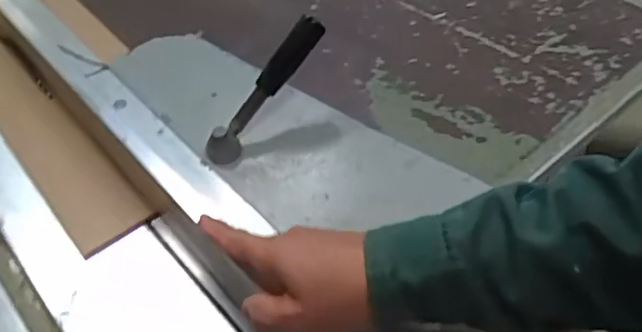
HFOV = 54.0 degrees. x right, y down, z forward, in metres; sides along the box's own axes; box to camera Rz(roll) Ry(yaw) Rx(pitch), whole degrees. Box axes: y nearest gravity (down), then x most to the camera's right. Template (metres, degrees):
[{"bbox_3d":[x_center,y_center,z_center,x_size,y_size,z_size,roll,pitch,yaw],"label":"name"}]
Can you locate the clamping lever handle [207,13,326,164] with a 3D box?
[{"bbox_3d":[-0.051,-0.067,0.567,0.024,0.027,0.154,38,92,32],"label":"clamping lever handle"}]

